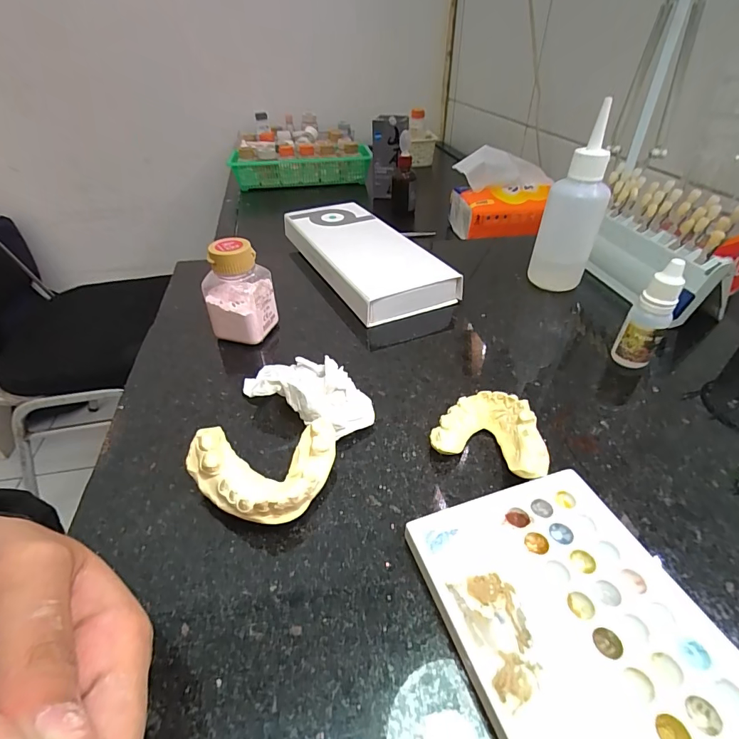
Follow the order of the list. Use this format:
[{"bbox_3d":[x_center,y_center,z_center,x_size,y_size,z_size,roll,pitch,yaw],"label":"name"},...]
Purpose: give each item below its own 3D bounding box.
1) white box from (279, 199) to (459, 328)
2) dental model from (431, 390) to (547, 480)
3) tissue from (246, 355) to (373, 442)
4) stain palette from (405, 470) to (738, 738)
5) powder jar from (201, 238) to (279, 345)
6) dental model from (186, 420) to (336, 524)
[{"bbox_3d":[-0.007,-0.115,0.415,0.098,0.032,0.207,-17,42,-18],"label":"white box"},{"bbox_3d":[0.070,0.036,0.234,0.060,0.021,0.047,18,43,22],"label":"dental model"},{"bbox_3d":[-0.034,0.013,0.261,0.080,0.026,0.048,17,43,21],"label":"tissue"},{"bbox_3d":[0.086,0.111,0.150,0.094,0.012,0.151,-14,41,-15],"label":"stain palette"},{"bbox_3d":[-0.097,-0.058,0.312,0.041,0.072,0.042,12,41,15],"label":"powder jar"},{"bbox_3d":[-0.053,0.053,0.209,0.072,0.029,0.047,-7,40,-8],"label":"dental model"}]

